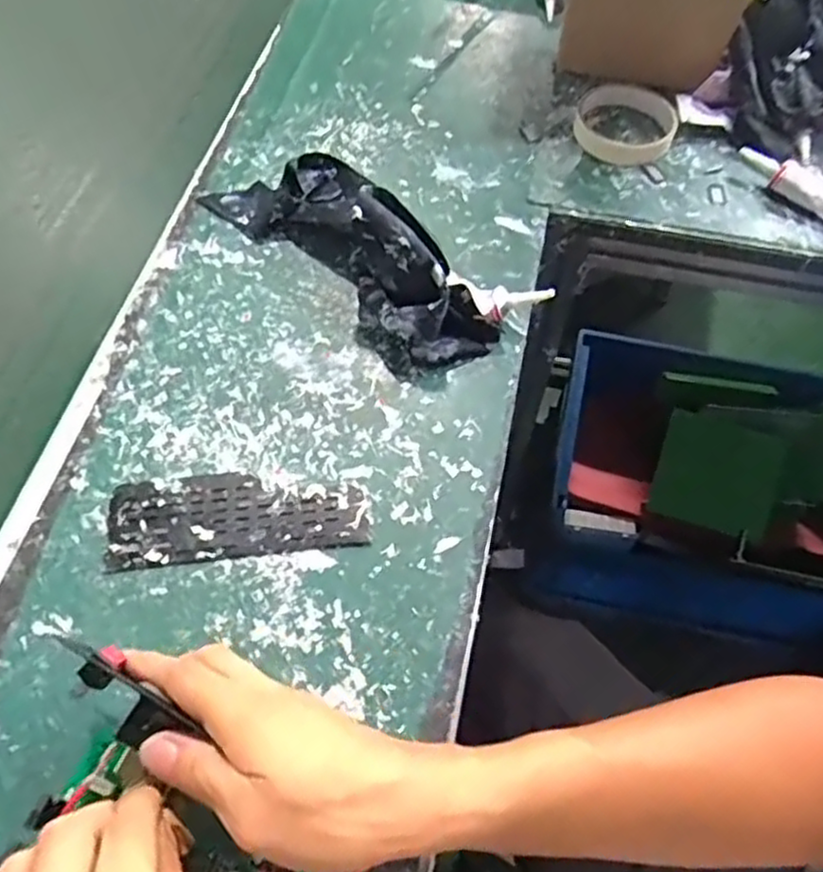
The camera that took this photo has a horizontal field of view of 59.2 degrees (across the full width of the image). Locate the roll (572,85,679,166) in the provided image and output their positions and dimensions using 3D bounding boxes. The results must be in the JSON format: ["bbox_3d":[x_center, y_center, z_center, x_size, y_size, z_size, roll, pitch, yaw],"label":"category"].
[{"bbox_3d":[0.185,-0.271,0.629,0.086,0.024,0.086,1,61,-2],"label":"roll"}]

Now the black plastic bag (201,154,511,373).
[{"bbox_3d":[-0.038,-0.153,0.520,0.105,0.073,0.248,-39,69,-21],"label":"black plastic bag"}]

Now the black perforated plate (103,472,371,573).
[{"bbox_3d":[-0.106,0.048,0.445,0.154,0.004,0.054,-6,61,-6],"label":"black perforated plate"}]

